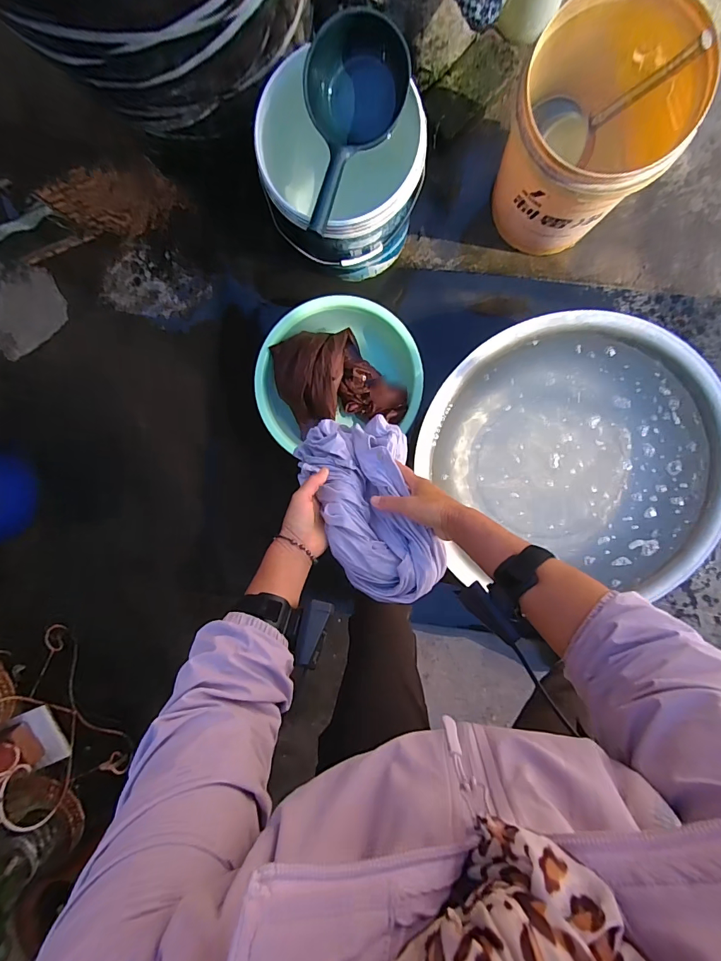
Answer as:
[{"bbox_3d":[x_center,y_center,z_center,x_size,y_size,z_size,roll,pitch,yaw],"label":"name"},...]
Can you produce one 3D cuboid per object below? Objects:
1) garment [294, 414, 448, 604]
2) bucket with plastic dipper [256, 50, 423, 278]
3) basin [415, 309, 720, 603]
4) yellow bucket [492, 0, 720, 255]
[{"bbox_3d":[0.016,0.033,0.555,0.145,0.109,0.272,-24,62,7],"label":"garment"},{"bbox_3d":[-0.037,-0.615,0.868,0.311,0.313,0.278,21,97,1],"label":"bucket with plastic dipper"},{"bbox_3d":[0.481,-0.053,0.971,0.656,0.176,0.617,0,96,4],"label":"basin"},{"bbox_3d":[0.433,-0.669,0.805,0.277,0.336,0.282,0,96,4],"label":"yellow bucket"}]

